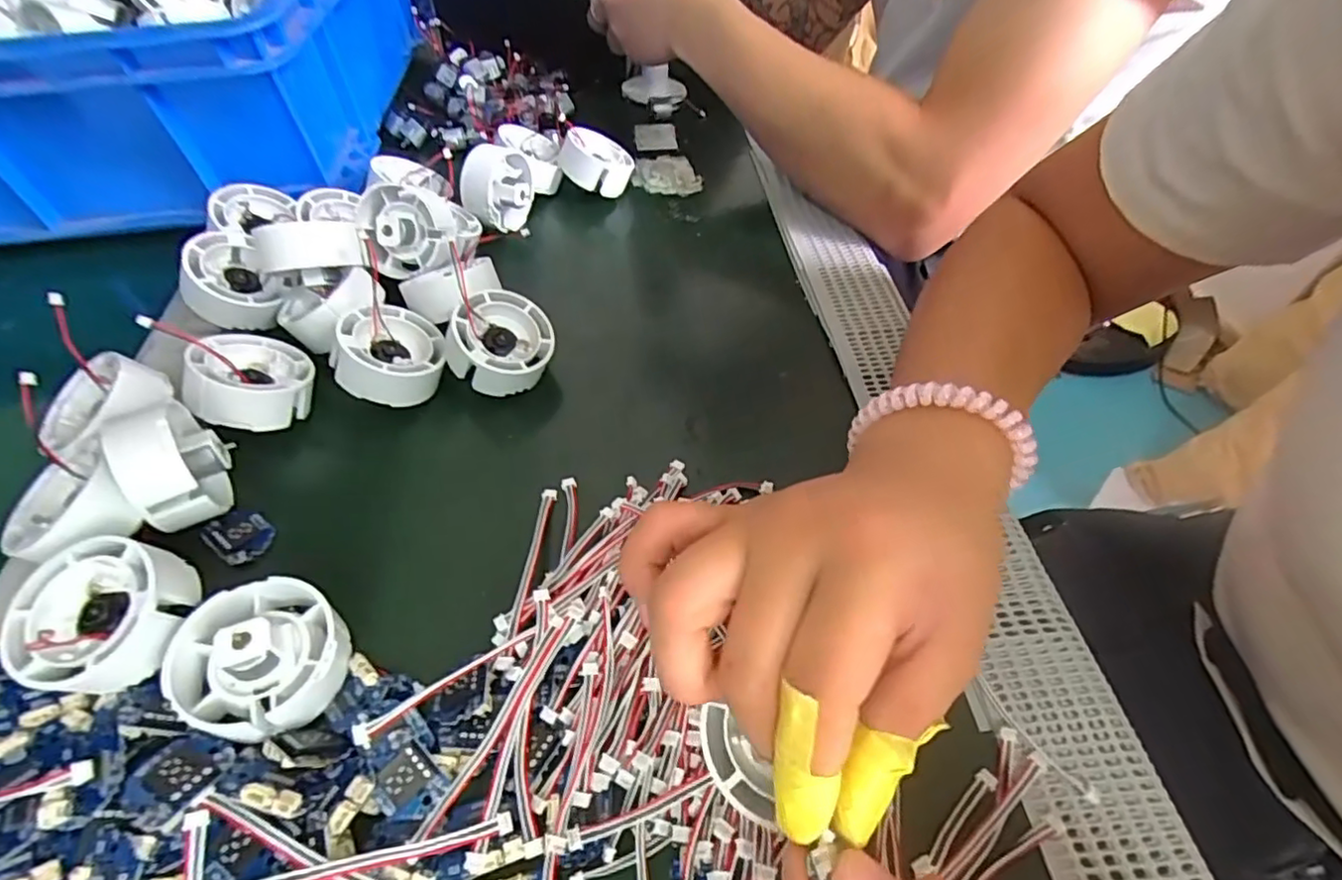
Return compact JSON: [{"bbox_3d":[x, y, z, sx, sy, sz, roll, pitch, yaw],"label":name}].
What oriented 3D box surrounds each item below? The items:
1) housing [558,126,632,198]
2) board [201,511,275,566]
[{"bbox_3d":[-0.056,-0.208,0.463,0.054,0.024,0.046,16,66,-26],"label":"housing"},{"bbox_3d":[-0.194,0.043,0.279,0.027,0.007,0.022,27,57,22],"label":"board"}]

